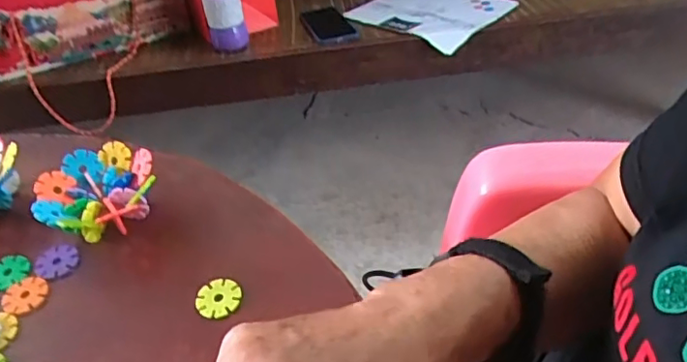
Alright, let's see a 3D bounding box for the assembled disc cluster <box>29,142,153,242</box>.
[{"bbox_3d":[-0.196,0.013,0.471,0.089,0.045,0.082,-3,44,3],"label":"assembled disc cluster"}]

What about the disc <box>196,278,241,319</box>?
[{"bbox_3d":[-0.089,0.083,0.413,0.032,0.006,0.029,-2,44,3],"label":"disc"}]

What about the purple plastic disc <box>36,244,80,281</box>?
[{"bbox_3d":[-0.220,0.062,0.449,0.030,0.006,0.029,-3,44,3],"label":"purple plastic disc"}]

